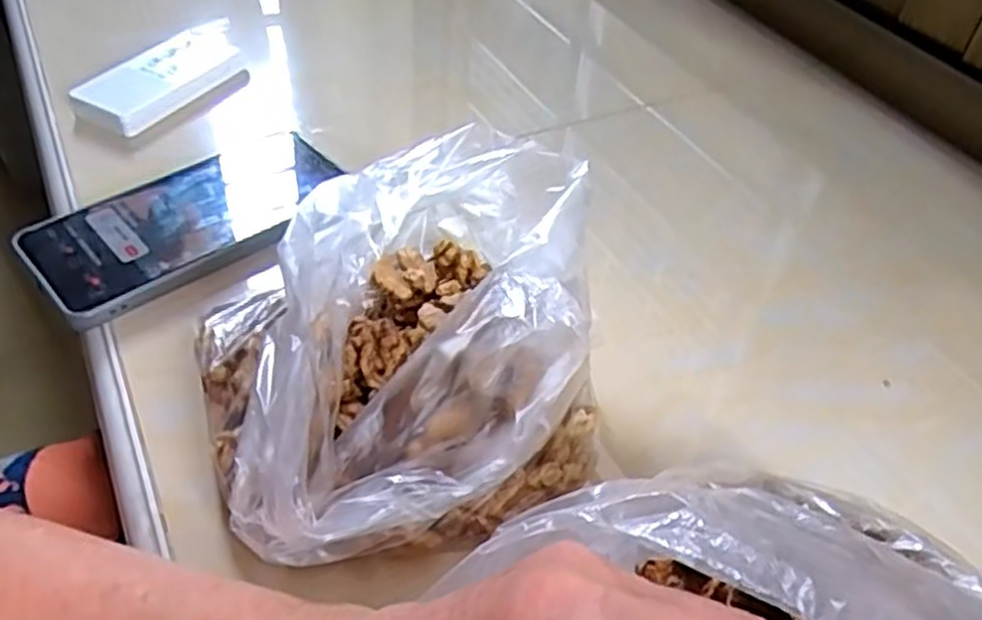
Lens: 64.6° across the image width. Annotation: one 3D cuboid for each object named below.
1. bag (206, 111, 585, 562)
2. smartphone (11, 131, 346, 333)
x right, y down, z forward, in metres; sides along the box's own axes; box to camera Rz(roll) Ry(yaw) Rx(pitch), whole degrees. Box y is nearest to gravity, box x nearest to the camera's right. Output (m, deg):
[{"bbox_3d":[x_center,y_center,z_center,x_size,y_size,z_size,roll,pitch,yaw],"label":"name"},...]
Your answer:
[{"bbox_3d":[-0.033,0.015,0.307,0.162,0.088,0.152,-7,47,-12],"label":"bag"},{"bbox_3d":[-0.152,-0.048,0.403,0.157,0.011,0.072,-30,59,-30],"label":"smartphone"}]

